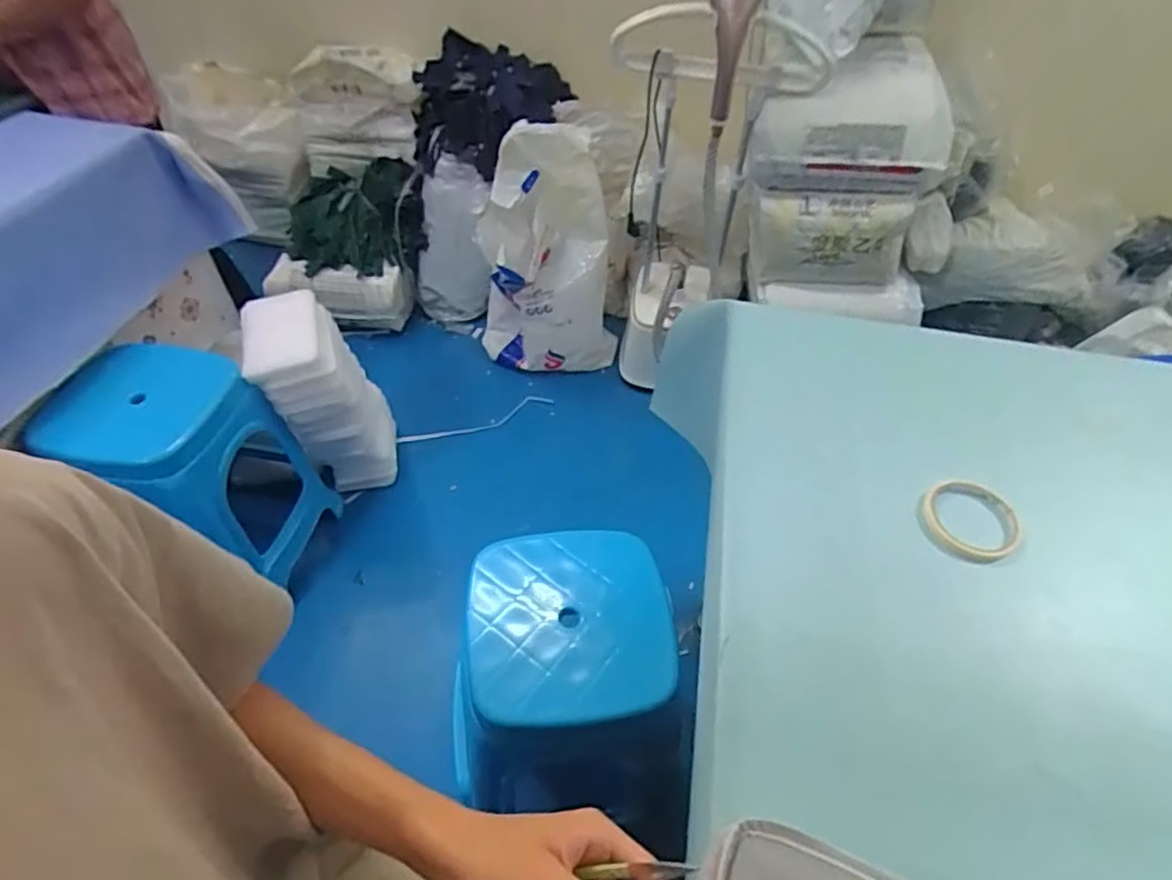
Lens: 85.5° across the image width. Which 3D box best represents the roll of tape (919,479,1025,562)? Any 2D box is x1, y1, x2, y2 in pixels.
[{"bbox_3d":[0.369,0.079,0.611,0.088,0.018,0.088,2,48,-2],"label":"roll of tape"}]

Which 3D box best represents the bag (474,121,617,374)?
[{"bbox_3d":[-0.103,-0.488,1.708,0.361,0.561,0.313,-2,48,-5],"label":"bag"}]

